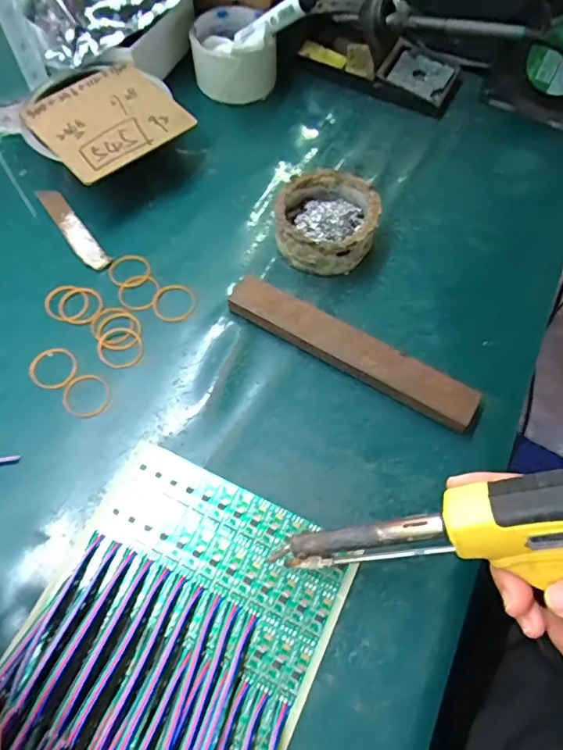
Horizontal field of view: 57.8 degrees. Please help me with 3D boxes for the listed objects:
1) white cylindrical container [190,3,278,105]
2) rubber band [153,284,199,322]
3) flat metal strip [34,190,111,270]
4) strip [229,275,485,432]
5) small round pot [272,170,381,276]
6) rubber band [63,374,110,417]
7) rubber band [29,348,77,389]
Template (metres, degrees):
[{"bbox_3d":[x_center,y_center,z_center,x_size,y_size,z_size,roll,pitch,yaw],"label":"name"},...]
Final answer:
[{"bbox_3d":[-0.048,-0.326,0.517,0.080,0.050,0.099,-5,62,-4],"label":"white cylindrical container"},{"bbox_3d":[-0.085,-0.057,0.405,0.033,0.006,0.035,0,62,-1],"label":"rubber band"},{"bbox_3d":[-0.177,-0.125,0.433,0.020,0.004,0.100,-34,71,-17],"label":"flat metal strip"},{"bbox_3d":[0.050,-0.019,0.380,0.195,0.021,0.031,30,66,14],"label":"strip"},{"bbox_3d":[0.037,-0.125,0.421,0.078,0.040,0.084,0,62,-1],"label":"small round pot"},{"bbox_3d":[-0.141,0.014,0.368,0.035,0.004,0.032,0,62,-1],"label":"rubber band"},{"bbox_3d":[-0.168,-0.006,0.374,0.033,0.004,0.033,0,62,-1],"label":"rubber band"}]

